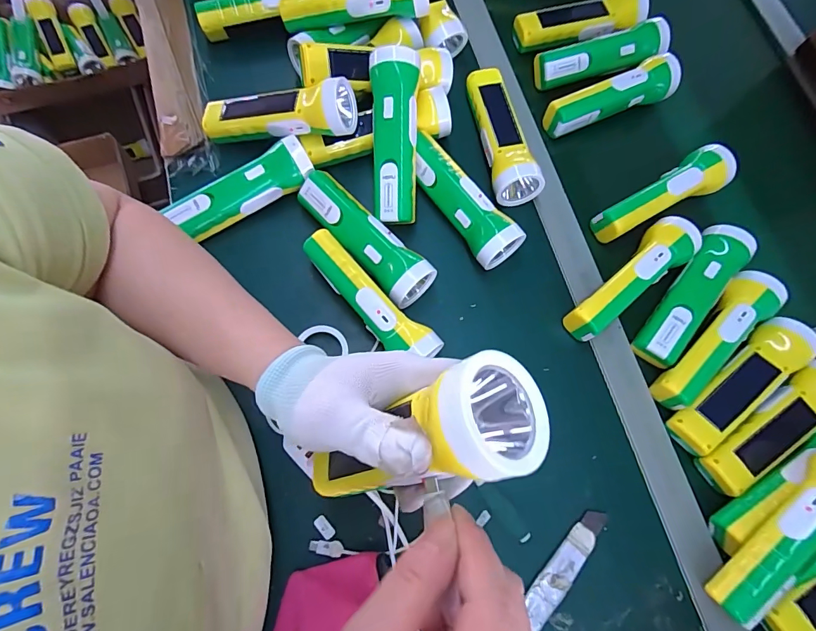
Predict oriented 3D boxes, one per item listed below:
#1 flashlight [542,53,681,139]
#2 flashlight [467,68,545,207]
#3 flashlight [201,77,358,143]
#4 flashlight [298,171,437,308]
[{"bbox_3d":[0.251,-0.271,0.502,0.181,0.041,0.046,-21,76,-10],"label":"flashlight"},{"bbox_3d":[0.107,-0.208,0.472,0.056,0.059,0.165,-7,74,-6],"label":"flashlight"},{"bbox_3d":[-0.140,-0.213,0.433,0.166,0.043,0.048,-1,73,11],"label":"flashlight"},{"bbox_3d":[-0.047,-0.080,0.418,0.163,0.043,0.047,44,75,9],"label":"flashlight"}]

